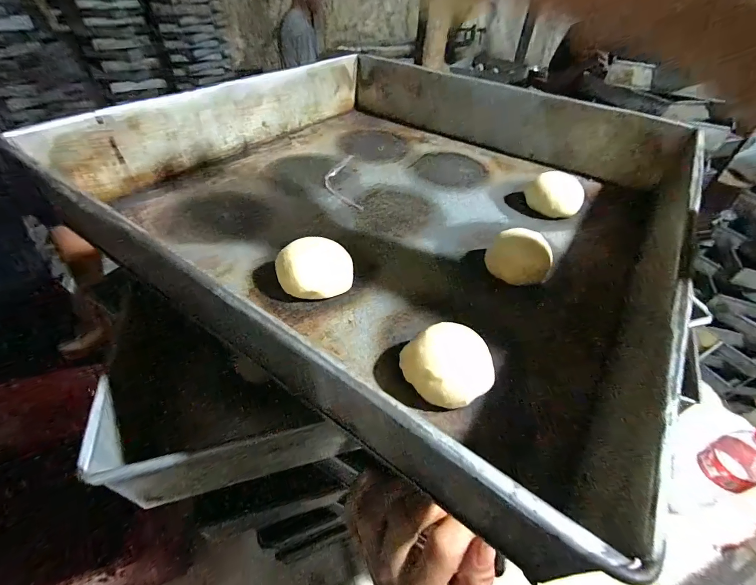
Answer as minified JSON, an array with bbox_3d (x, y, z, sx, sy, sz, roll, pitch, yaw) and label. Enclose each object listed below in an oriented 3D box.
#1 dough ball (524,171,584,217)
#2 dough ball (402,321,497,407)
[{"bbox_3d":[0.169,-0.092,0.334,0.046,0.032,0.038,27,50,24],"label":"dough ball"},{"bbox_3d":[0.040,0.042,0.197,0.048,0.027,0.041,-14,46,-16],"label":"dough ball"}]

